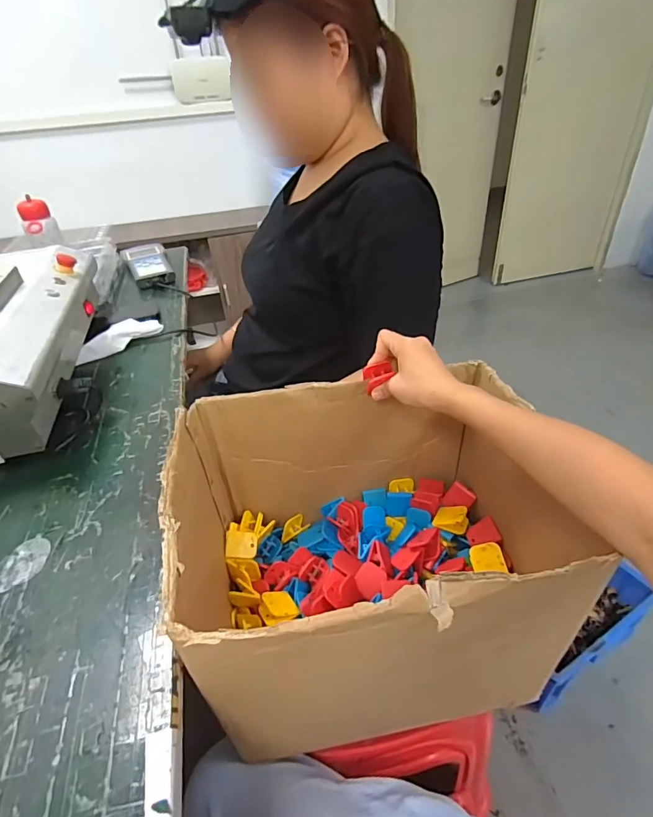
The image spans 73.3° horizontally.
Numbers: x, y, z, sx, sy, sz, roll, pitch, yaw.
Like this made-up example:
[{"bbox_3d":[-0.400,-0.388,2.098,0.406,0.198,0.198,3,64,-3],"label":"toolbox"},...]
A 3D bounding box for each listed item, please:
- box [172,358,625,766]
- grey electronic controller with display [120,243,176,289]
[{"bbox_3d":[0.044,0.146,0.495,0.369,0.240,0.295,-8,37,-4],"label":"box"},{"bbox_3d":[-0.436,-0.352,1.075,0.100,0.031,0.239,-18,39,-17],"label":"grey electronic controller with display"}]

